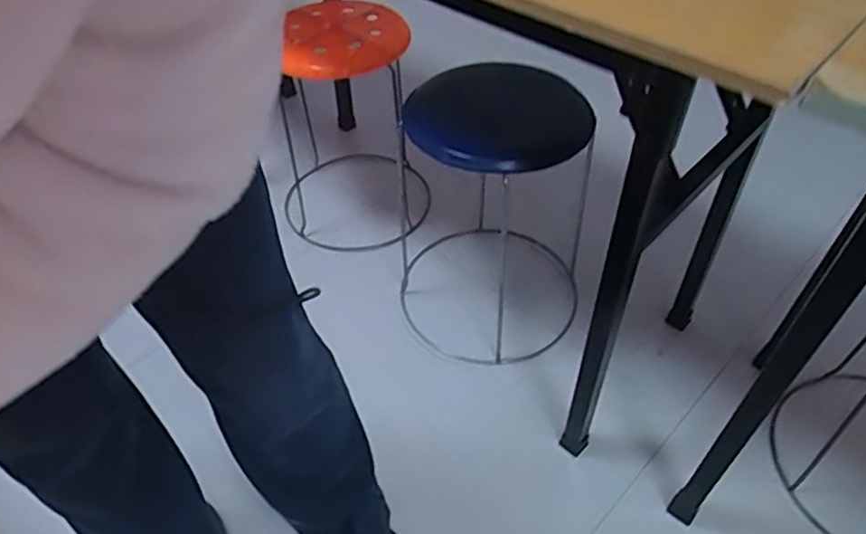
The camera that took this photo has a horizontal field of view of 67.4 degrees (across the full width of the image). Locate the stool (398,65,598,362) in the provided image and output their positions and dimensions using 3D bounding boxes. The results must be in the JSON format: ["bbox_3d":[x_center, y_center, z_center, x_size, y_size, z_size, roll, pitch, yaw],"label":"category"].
[{"bbox_3d":[0.106,-0.107,1.164,0.356,0.454,0.366,-3,47,-1],"label":"stool"}]

